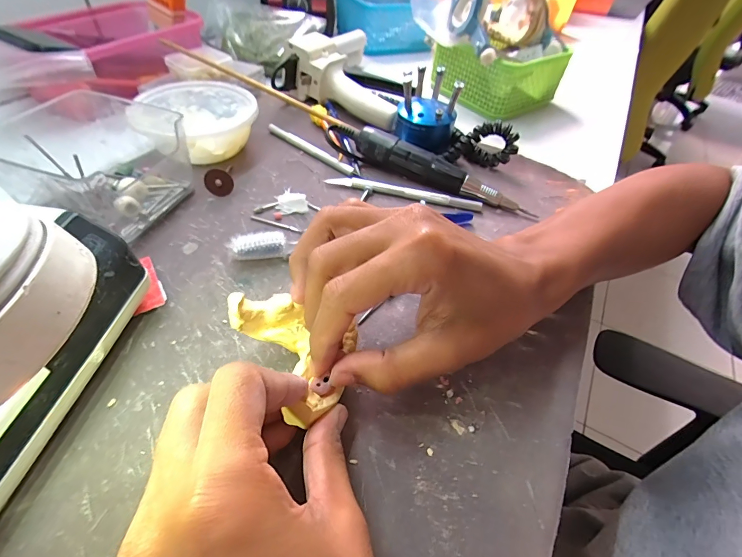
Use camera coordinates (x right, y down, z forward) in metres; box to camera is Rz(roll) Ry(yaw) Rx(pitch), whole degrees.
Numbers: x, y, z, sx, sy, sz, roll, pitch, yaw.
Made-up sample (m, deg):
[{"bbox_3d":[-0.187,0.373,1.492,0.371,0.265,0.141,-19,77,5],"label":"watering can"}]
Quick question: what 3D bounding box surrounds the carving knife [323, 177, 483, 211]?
[{"bbox_3d":[0.029,-0.077,0.323,0.136,0.009,0.005,12,50,5],"label":"carving knife"}]

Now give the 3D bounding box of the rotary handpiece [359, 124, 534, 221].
[{"bbox_3d":[0.064,-0.097,0.330,0.163,0.029,0.022,20,51,12],"label":"rotary handpiece"}]

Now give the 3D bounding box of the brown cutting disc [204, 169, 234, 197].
[{"bbox_3d":[-0.126,-0.079,0.302,0.022,0.022,0.004,26,23,-22],"label":"brown cutting disc"}]

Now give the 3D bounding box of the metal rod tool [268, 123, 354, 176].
[{"bbox_3d":[-0.061,-0.129,0.361,0.113,0.008,0.008,34,55,22],"label":"metal rod tool"}]

